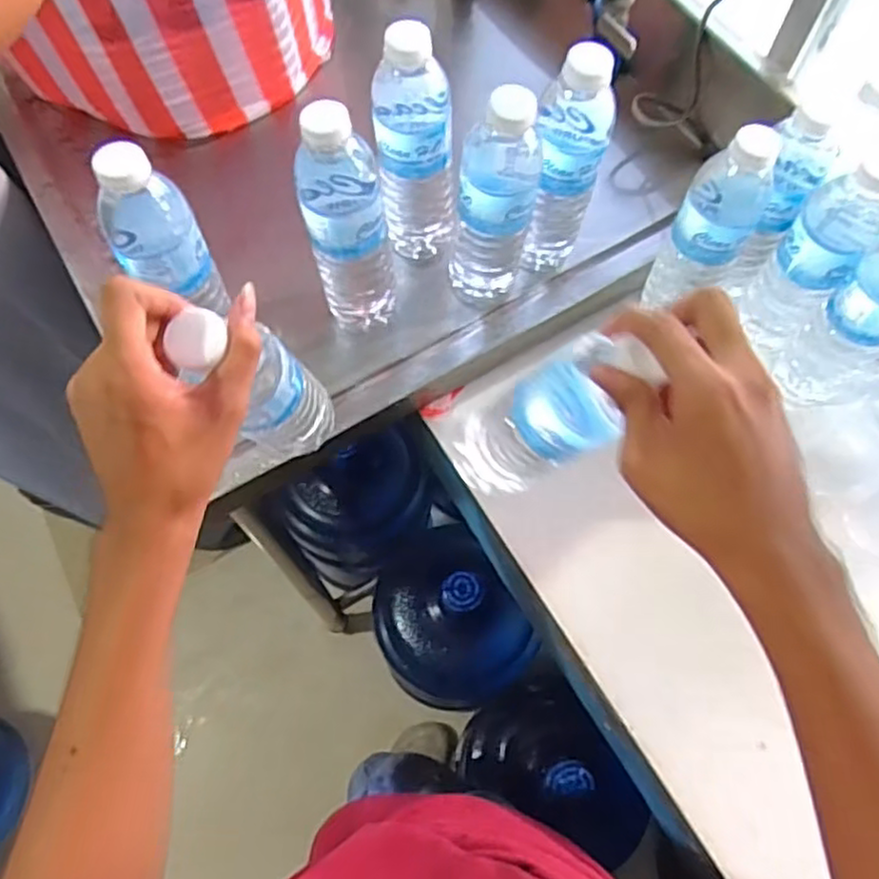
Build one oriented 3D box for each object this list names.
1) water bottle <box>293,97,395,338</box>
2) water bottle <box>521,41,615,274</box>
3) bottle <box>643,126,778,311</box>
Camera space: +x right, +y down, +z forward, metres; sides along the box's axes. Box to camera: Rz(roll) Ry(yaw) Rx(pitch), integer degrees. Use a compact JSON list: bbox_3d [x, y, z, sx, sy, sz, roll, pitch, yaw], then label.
[{"bbox_3d":[-0.070,-0.159,0.550,0.067,0.215,0.055,-6,66,-4],"label":"water bottle"},{"bbox_3d":[0.096,-0.202,0.564,0.052,0.212,0.051,17,66,6],"label":"water bottle"},{"bbox_3d":[0.224,-0.168,0.574,0.064,0.171,0.055,16,66,5],"label":"bottle"}]

